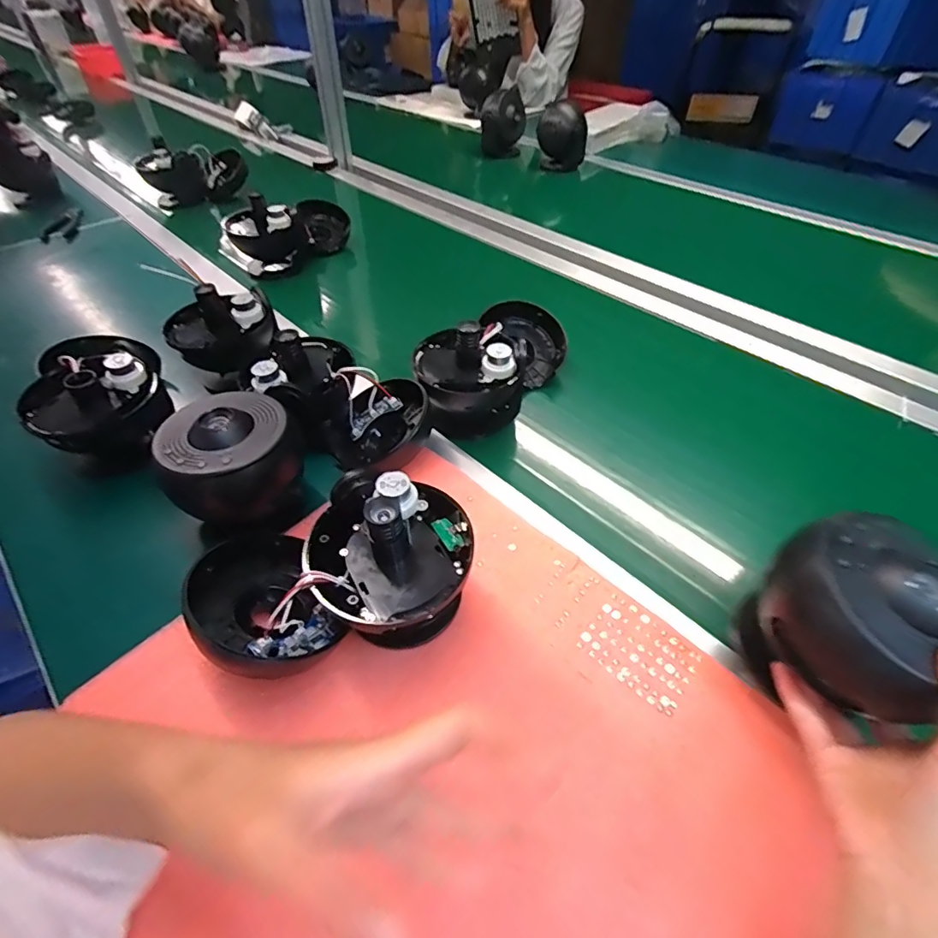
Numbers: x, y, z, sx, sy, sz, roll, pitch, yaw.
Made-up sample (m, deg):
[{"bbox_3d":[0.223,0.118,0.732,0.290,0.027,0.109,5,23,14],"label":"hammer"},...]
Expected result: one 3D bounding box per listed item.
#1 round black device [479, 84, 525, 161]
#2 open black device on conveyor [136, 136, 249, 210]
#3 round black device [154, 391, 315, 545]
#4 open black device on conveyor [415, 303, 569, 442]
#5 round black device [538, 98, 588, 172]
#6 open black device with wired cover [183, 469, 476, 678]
[{"bbox_3d":[0.084,-0.849,1.210,0.101,0.126,0.101,5,48,4],"label":"round black device"},{"bbox_3d":[-0.553,-0.598,0.995,0.185,0.121,0.106,-21,52,-18],"label":"open black device on conveyor"},{"bbox_3d":[-0.198,0.001,0.429,0.108,0.102,0.106,0,48,0],"label":"round black device"},{"bbox_3d":[0.028,-0.133,0.571,0.115,0.116,0.210,24,52,20],"label":"open black device on conveyor"},{"bbox_3d":[0.214,-0.756,1.131,0.106,0.128,0.126,12,49,11],"label":"round black device"},{"bbox_3d":[-0.093,0.080,0.358,0.198,0.108,0.111,-11,48,-7],"label":"open black device with wired cover"}]

